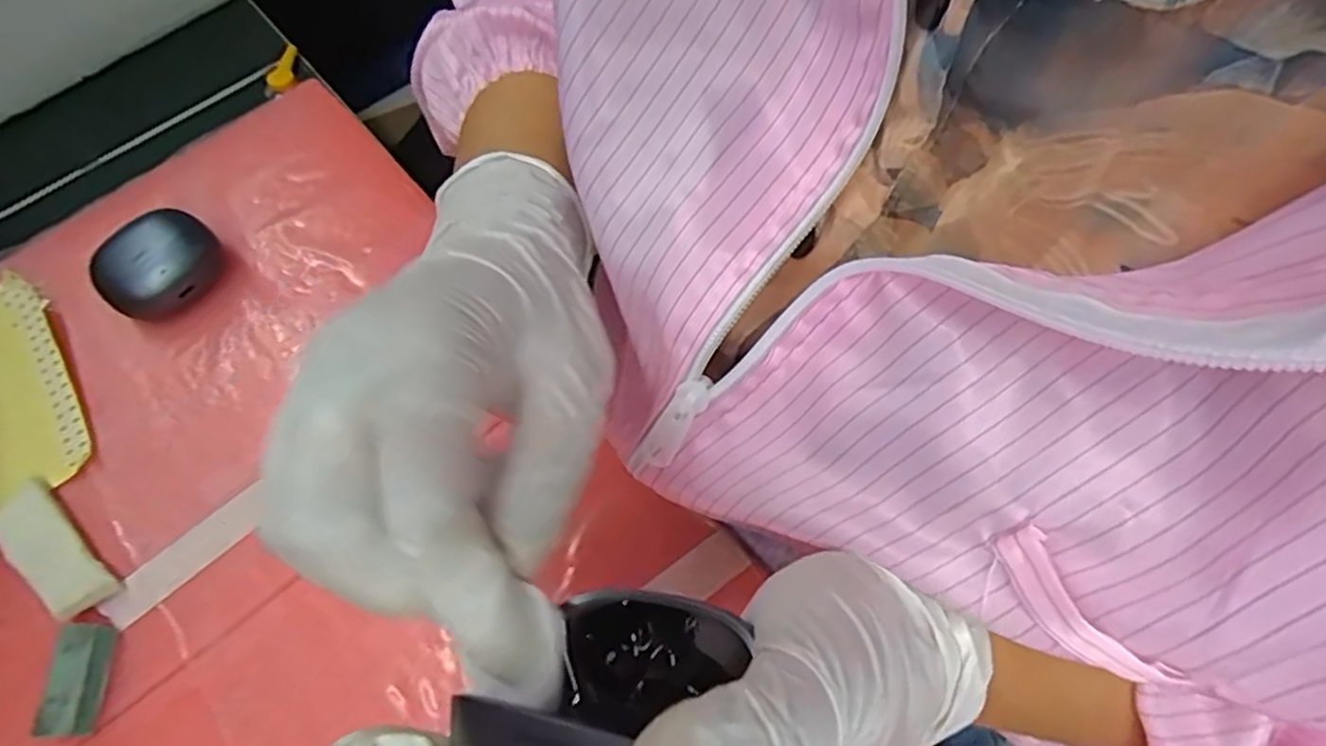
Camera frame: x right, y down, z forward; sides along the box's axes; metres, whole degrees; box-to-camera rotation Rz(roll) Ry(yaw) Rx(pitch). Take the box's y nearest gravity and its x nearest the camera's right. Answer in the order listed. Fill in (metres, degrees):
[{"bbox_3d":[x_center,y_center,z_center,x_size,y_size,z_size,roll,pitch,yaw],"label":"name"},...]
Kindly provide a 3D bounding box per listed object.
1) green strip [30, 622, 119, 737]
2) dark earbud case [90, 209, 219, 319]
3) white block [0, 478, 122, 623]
[{"bbox_3d":[-0.232,0.121,0.279,0.016,0.016,0.040,-2,64,1],"label":"green strip"},{"bbox_3d":[-0.251,-0.053,0.353,0.043,0.028,0.054,37,70,18],"label":"dark earbud case"},{"bbox_3d":[-0.262,0.074,0.300,0.068,0.006,0.024,37,48,17],"label":"white block"}]

